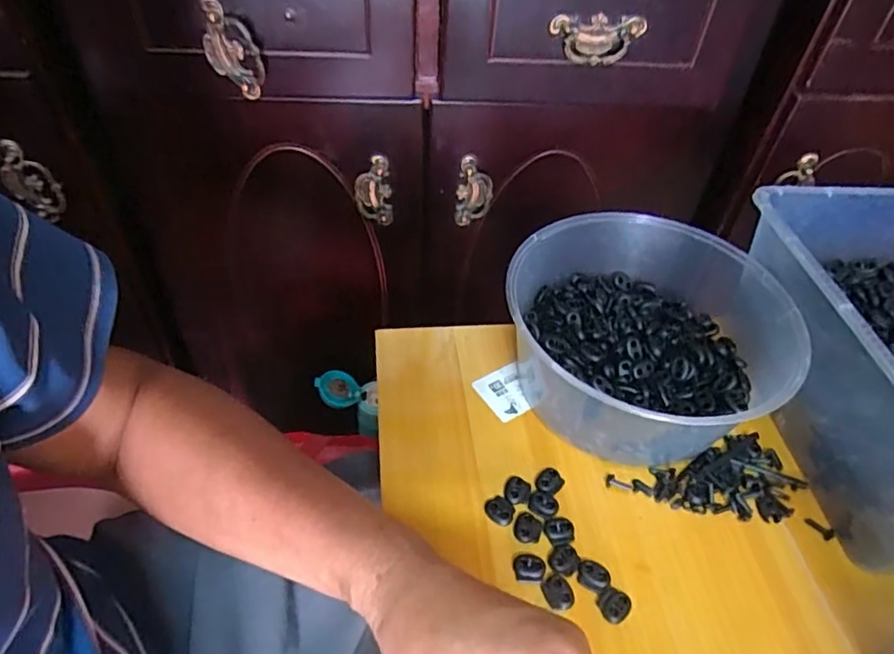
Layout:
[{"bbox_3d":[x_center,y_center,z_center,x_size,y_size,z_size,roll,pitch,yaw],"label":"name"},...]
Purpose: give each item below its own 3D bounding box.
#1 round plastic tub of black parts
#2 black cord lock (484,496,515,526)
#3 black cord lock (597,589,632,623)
[{"bbox_3d":[0.165,0.008,0.493,0.220,0.098,0.210,2,46,-2],"label":"round plastic tub of black parts"},{"bbox_3d":[0.039,0.134,0.425,0.021,0.004,0.020,2,46,-2],"label":"black cord lock"},{"bbox_3d":[0.110,0.182,0.380,0.019,0.007,0.019,2,46,-2],"label":"black cord lock"}]

